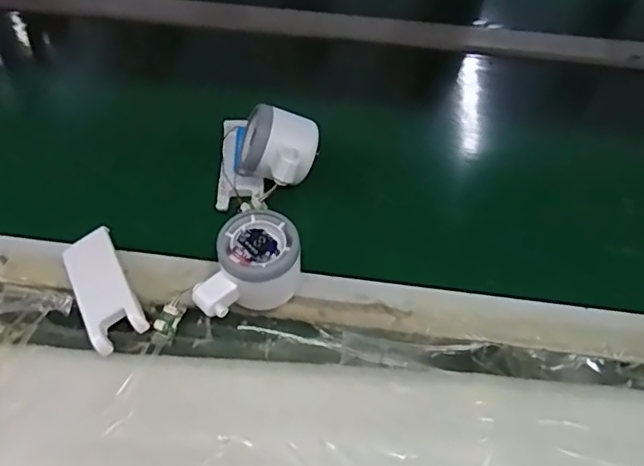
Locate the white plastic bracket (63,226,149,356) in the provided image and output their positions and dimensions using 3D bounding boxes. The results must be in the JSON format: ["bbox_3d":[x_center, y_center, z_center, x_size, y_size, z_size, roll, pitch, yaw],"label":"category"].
[{"bbox_3d":[-0.163,0.042,0.434,0.040,0.021,0.095,-25,59,-18],"label":"white plastic bracket"}]

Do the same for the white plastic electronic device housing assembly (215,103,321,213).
[{"bbox_3d":[-0.047,-0.071,0.497,0.085,0.063,0.093,3,55,0],"label":"white plastic electronic device housing assembly"}]

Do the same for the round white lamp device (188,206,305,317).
[{"bbox_3d":[-0.050,0.029,0.428,0.057,0.052,0.082,18,56,11],"label":"round white lamp device"}]

